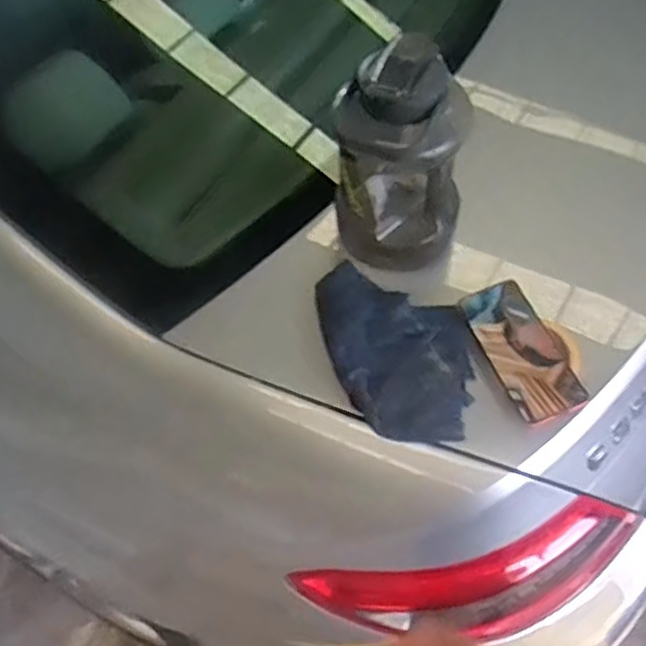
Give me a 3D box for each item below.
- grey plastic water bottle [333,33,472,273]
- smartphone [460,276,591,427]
[{"bbox_3d":[0.081,-0.167,0.724,0.113,0.244,0.112,33,62,33],"label":"grey plastic water bottle"},{"bbox_3d":[0.208,0.027,0.715,0.074,0.009,0.152,-26,64,-1],"label":"smartphone"}]

